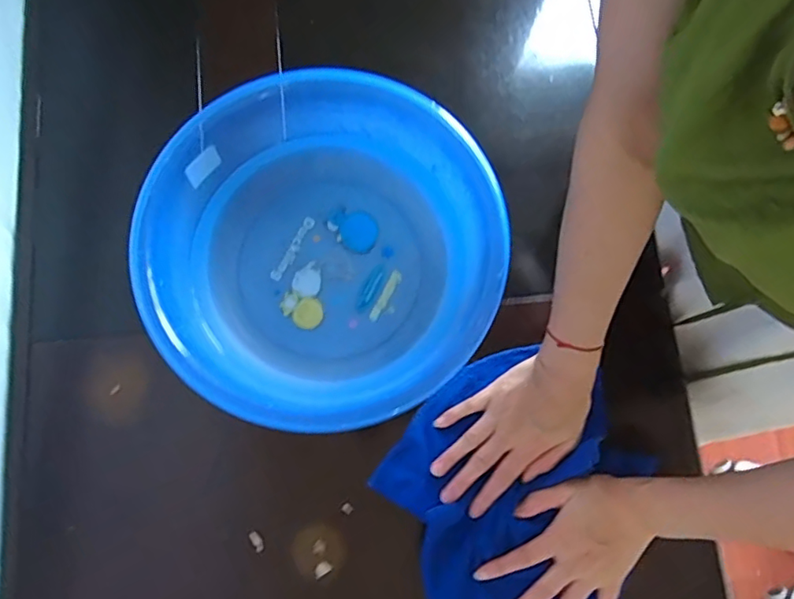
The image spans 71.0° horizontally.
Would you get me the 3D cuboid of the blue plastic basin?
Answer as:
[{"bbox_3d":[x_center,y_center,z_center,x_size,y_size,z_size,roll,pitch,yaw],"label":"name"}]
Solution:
[{"bbox_3d":[-0.064,-0.043,0.542,0.306,0.136,0.296,1,76,-3],"label":"blue plastic basin"}]

